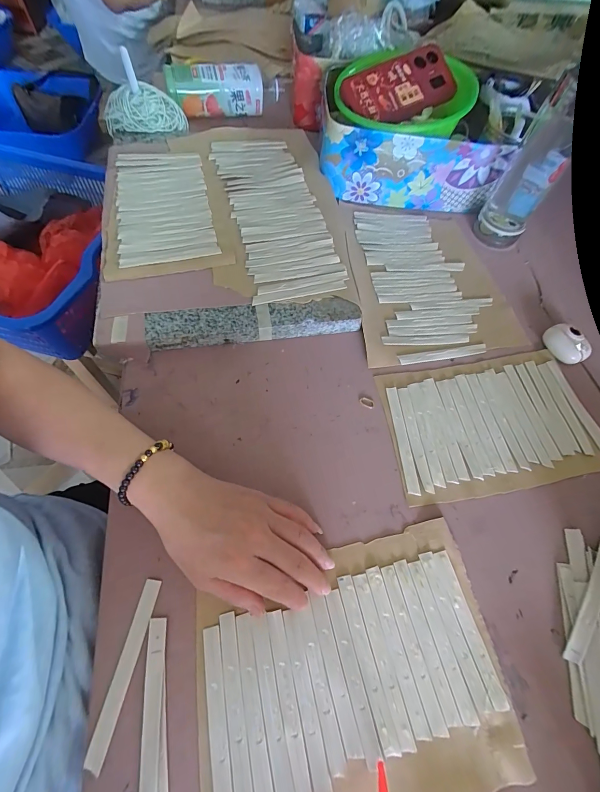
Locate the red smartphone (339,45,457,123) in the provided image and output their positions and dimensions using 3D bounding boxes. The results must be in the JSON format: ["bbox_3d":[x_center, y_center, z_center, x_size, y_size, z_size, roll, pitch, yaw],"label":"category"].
[{"bbox_3d":[0.143,-0.443,0.474,0.171,0.015,0.080,-21,98,-9],"label":"red smartphone"}]

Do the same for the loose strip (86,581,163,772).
[{"bbox_3d":[-0.133,0.207,0.253,0.013,0.004,0.116,11,64,1],"label":"loose strip"}]

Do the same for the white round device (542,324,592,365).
[{"bbox_3d":[0.331,-0.065,0.412,0.036,0.024,0.052,-17,66,-12],"label":"white round device"}]

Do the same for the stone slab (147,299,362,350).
[{"bbox_3d":[-0.051,-0.086,0.392,0.243,0.027,0.035,-8,65,-8],"label":"stone slab"}]

